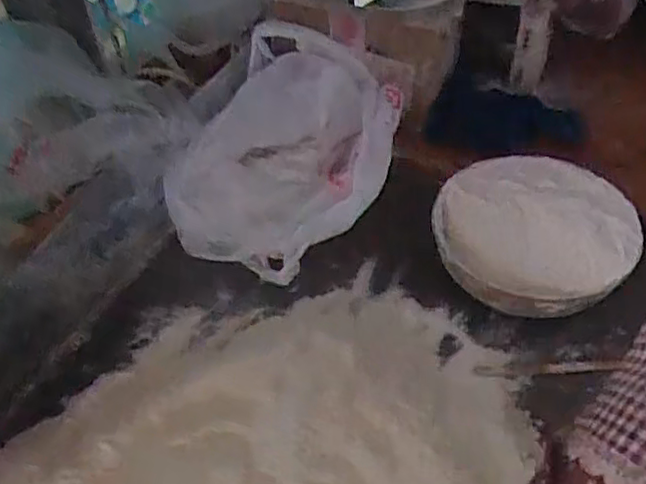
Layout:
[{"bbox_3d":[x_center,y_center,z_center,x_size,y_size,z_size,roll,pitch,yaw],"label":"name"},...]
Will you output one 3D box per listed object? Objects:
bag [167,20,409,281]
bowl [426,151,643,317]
[{"bbox_3d":[-0.030,-0.088,0.689,0.192,0.128,0.256,10,51,13],"label":"bag"},{"bbox_3d":[0.201,-0.004,0.632,0.177,0.066,0.174,-1,47,1],"label":"bowl"}]

